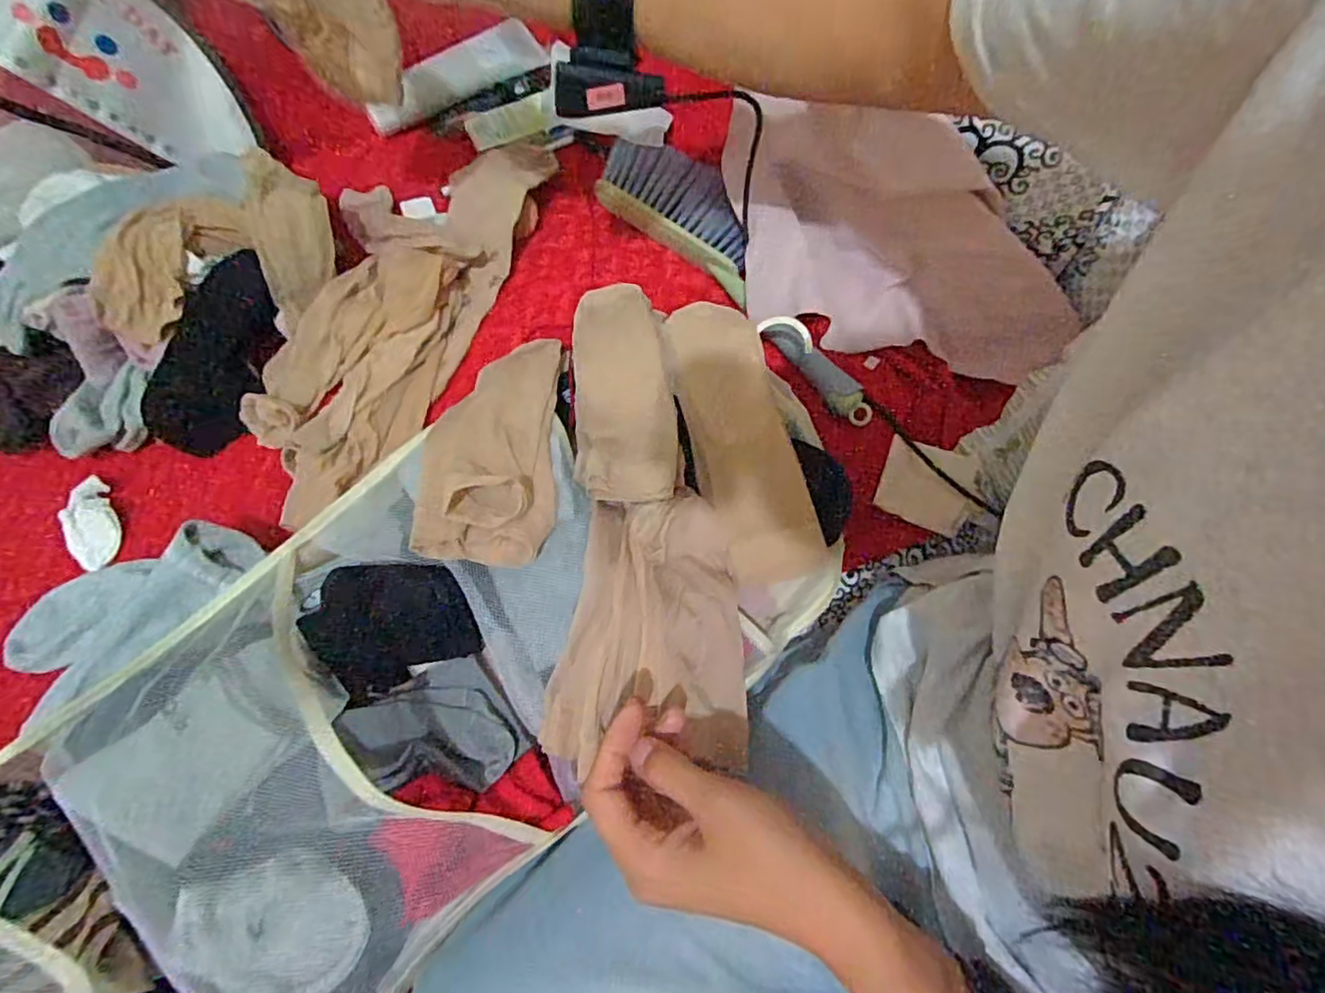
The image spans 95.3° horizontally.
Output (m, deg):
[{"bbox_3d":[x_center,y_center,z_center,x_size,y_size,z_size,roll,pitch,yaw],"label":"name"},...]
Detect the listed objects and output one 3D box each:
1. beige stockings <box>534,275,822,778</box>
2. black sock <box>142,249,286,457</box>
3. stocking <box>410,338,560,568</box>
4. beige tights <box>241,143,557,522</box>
[{"bbox_3d":[0.022,-0.002,0.475,0.189,0.057,0.376,0,66,1],"label":"beige stockings"},{"bbox_3d":[-0.394,-0.129,0.538,0.014,0.073,0.180,13,84,44],"label":"black sock"},{"bbox_3d":[-0.132,-0.058,0.464,0.098,0.052,0.225,-4,66,-1],"label":"stocking"},{"bbox_3d":[-0.266,-0.198,0.587,0.179,0.044,0.442,15,67,7],"label":"beige tights"}]

